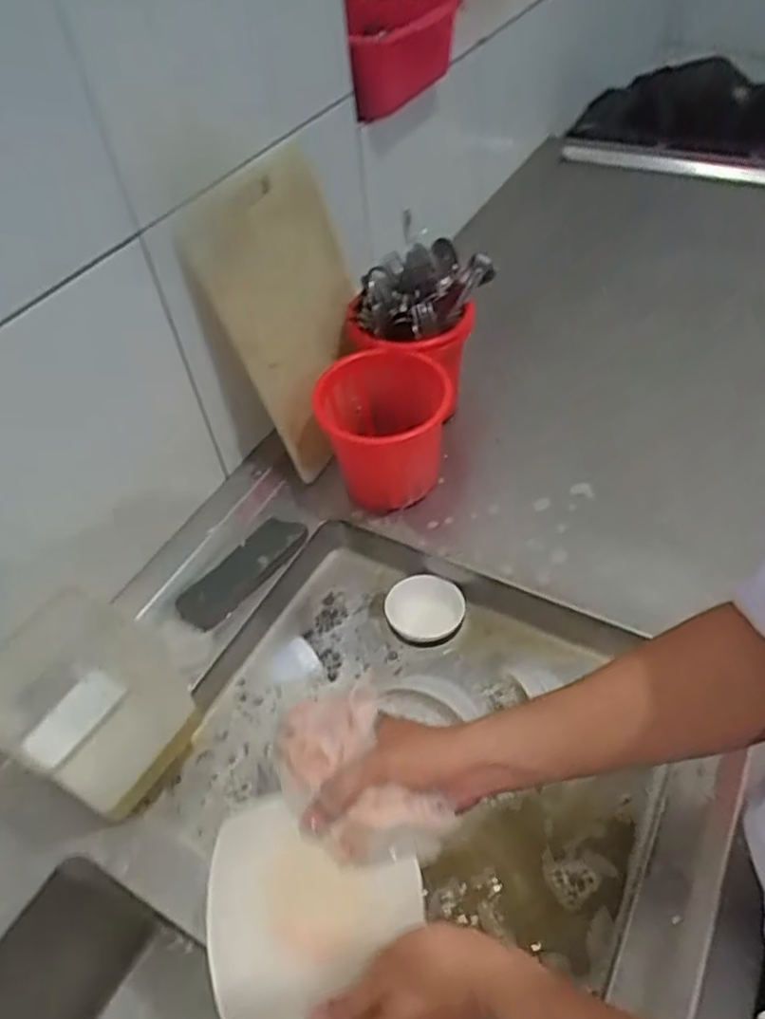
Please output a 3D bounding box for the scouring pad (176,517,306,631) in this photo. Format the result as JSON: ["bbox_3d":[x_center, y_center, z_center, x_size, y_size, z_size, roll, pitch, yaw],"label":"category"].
[{"bbox_3d":[-0.166,0.069,0.801,0.051,0.025,0.168,30,58,26],"label":"scouring pad"}]

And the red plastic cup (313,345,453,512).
[{"bbox_3d":[0.002,-0.085,0.854,0.149,0.183,0.149,-3,47,4],"label":"red plastic cup"}]

